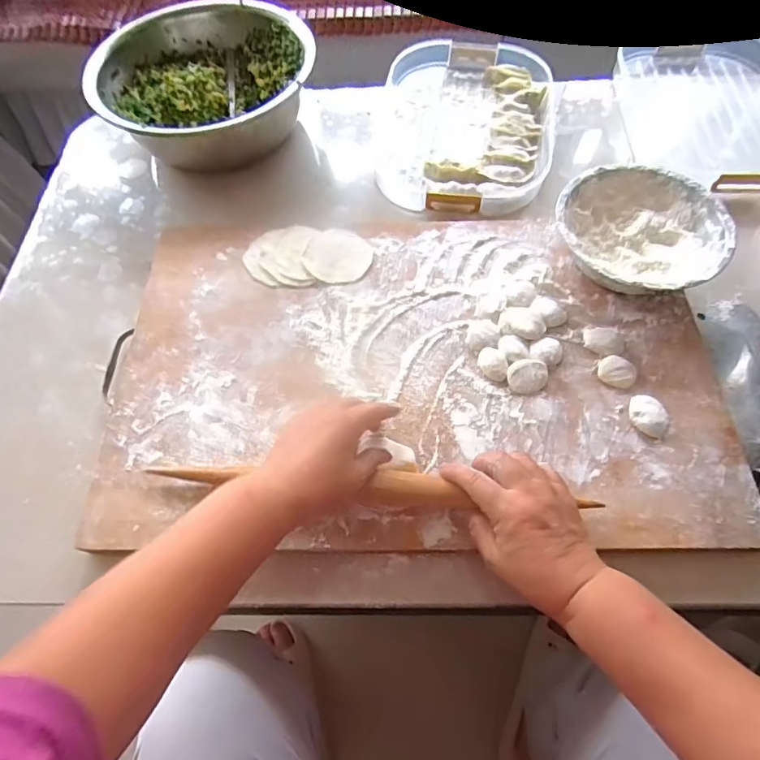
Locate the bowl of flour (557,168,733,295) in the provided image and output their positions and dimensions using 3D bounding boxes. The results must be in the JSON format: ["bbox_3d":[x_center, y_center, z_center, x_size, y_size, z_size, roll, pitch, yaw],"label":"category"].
[{"bbox_3d":[0.261,-0.145,0.508,0.163,0.051,0.154,19,65,12],"label":"bowl of flour"}]

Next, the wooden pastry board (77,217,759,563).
[{"bbox_3d":[0.029,-0.017,0.484,0.558,0.029,0.356,-2,62,1],"label":"wooden pastry board"}]

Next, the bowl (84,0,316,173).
[{"bbox_3d":[-0.224,-0.383,0.653,0.275,0.094,0.246,-15,63,-6],"label":"bowl"}]

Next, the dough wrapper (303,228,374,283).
[{"bbox_3d":[-0.046,-0.137,0.543,0.072,0.004,0.070,14,68,4],"label":"dough wrapper"}]

